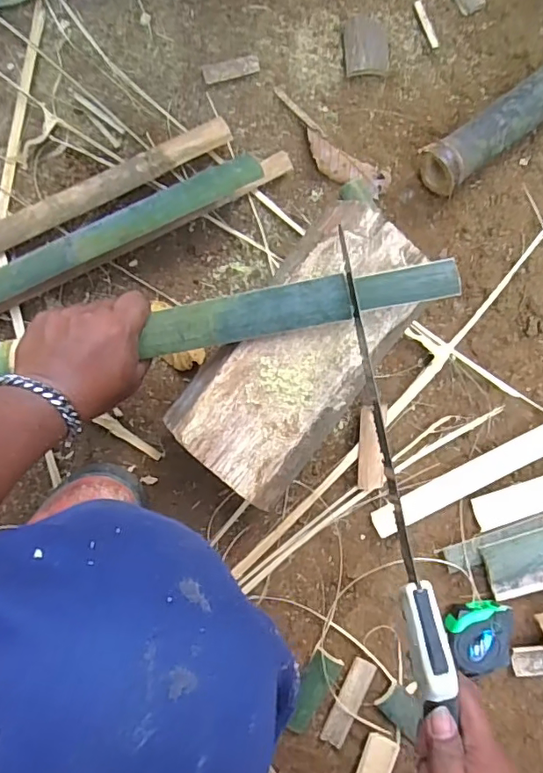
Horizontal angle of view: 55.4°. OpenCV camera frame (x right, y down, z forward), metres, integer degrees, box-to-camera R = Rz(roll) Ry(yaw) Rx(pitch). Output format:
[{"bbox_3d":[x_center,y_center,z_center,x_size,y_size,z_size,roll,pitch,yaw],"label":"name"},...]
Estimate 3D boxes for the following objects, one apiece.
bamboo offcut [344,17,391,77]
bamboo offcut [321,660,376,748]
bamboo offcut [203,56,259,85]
[{"bbox_3d":[0.109,-0.393,0.594,0.053,0.015,0.065,-8,88,-11],"label":"bamboo offcut"},{"bbox_3d":[0.085,0.347,0.568,0.025,0.004,0.098,24,89,8],"label":"bamboo offcut"},{"bbox_3d":[-0.045,-0.356,0.580,0.064,0.005,0.019,-19,105,-7],"label":"bamboo offcut"}]

